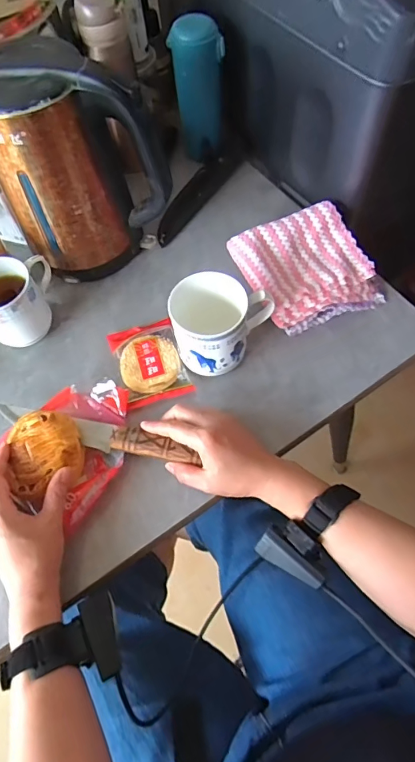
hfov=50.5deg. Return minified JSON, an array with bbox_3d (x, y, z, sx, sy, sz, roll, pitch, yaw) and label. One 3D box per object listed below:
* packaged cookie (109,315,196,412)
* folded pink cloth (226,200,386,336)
[{"bbox_3d":[-0.071,-0.023,0.546,0.079,0.018,0.108,-19,64,-6],"label":"packaged cookie"},{"bbox_3d":[0.128,-0.147,0.573,0.148,0.049,0.151,-24,65,-9],"label":"folded pink cloth"}]

